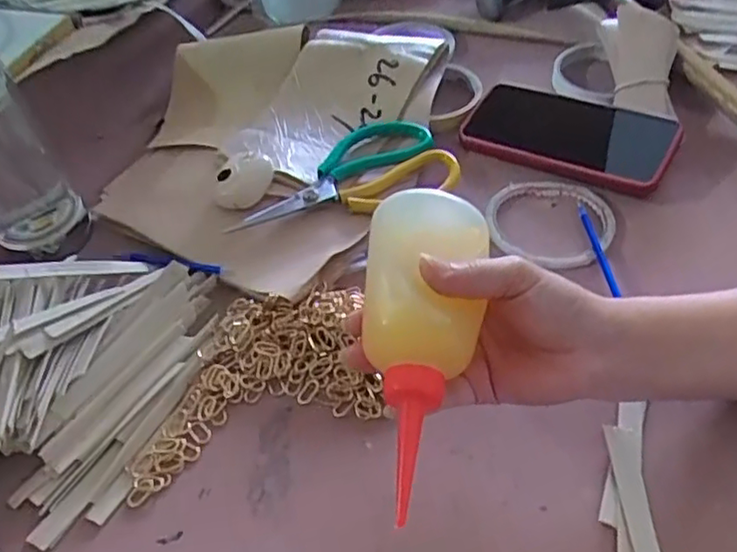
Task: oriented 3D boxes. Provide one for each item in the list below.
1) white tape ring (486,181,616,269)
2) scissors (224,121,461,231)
[{"bbox_3d":[0.137,-0.041,0.492,0.092,0.015,0.076,13,53,16],"label":"white tape ring"},{"bbox_3d":[-0.023,-0.084,0.528,0.181,0.020,0.086,-18,51,-9],"label":"scissors"}]

